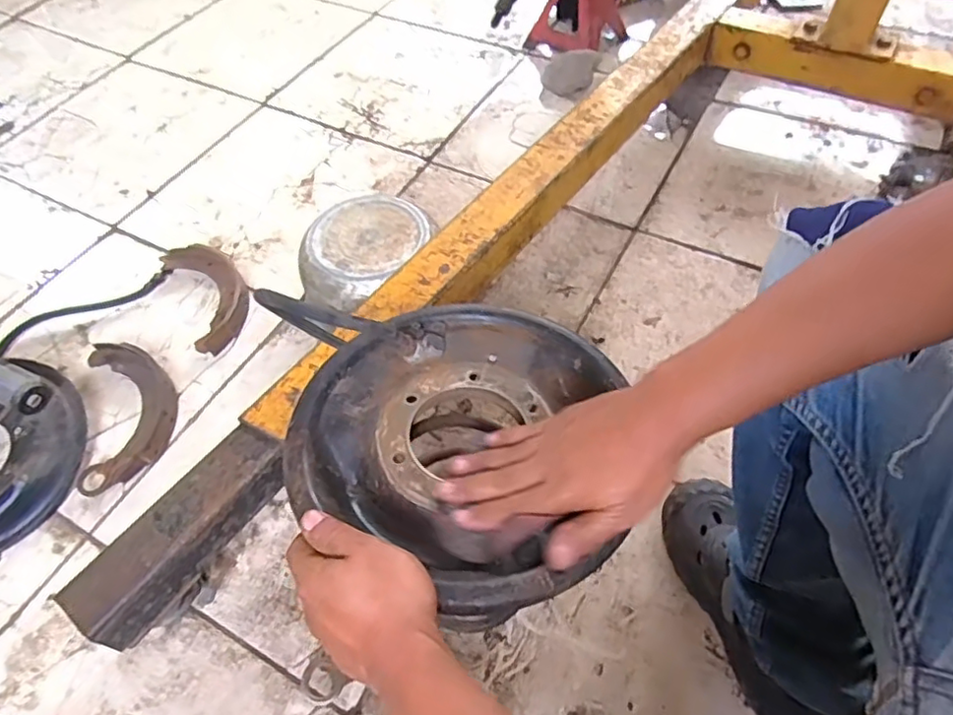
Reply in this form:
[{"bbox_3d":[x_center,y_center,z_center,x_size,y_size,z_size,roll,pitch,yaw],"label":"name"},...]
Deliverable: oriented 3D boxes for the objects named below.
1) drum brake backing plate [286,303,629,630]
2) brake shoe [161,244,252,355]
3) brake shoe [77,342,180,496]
[{"bbox_3d":[-0.013,0.061,0.479,0.246,0.054,0.265,4,57,4],"label":"drum brake backing plate"},{"bbox_3d":[-0.418,-0.102,0.976,0.106,0.034,0.221,-24,59,-14],"label":"brake shoe"},{"bbox_3d":[-0.479,0.071,0.857,0.115,0.034,0.227,-13,57,-7],"label":"brake shoe"}]

